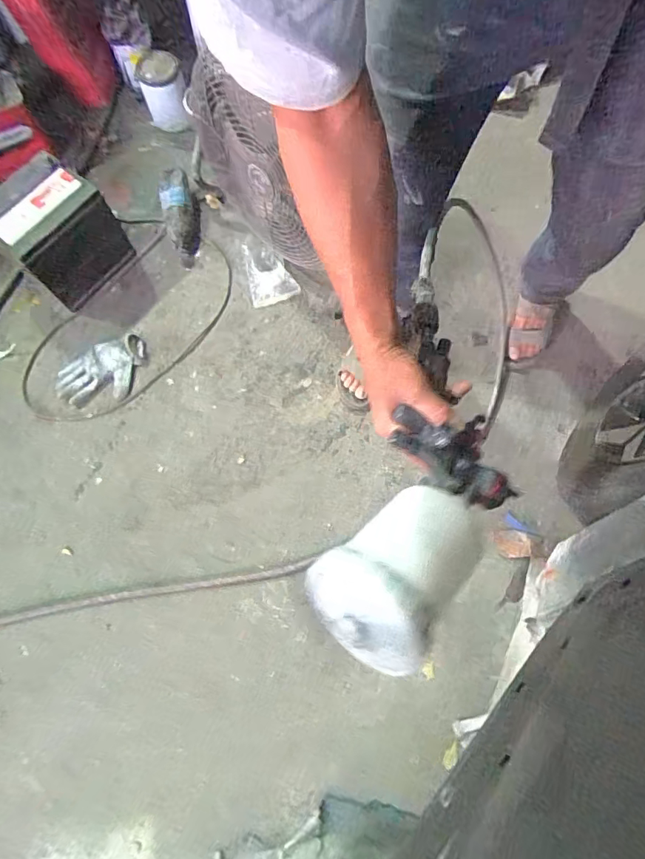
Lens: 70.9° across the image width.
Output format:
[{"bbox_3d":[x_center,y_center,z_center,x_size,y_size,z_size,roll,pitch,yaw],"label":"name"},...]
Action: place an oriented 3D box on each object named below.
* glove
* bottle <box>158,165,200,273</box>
[{"bbox_3d":[-0.491,-0.127,1.015,0.198,0.025,0.134,-20,76,-7],"label":"glove"},{"bbox_3d":[-0.346,-0.520,1.112,0.085,0.072,0.245,-13,75,-5],"label":"bottle"}]

